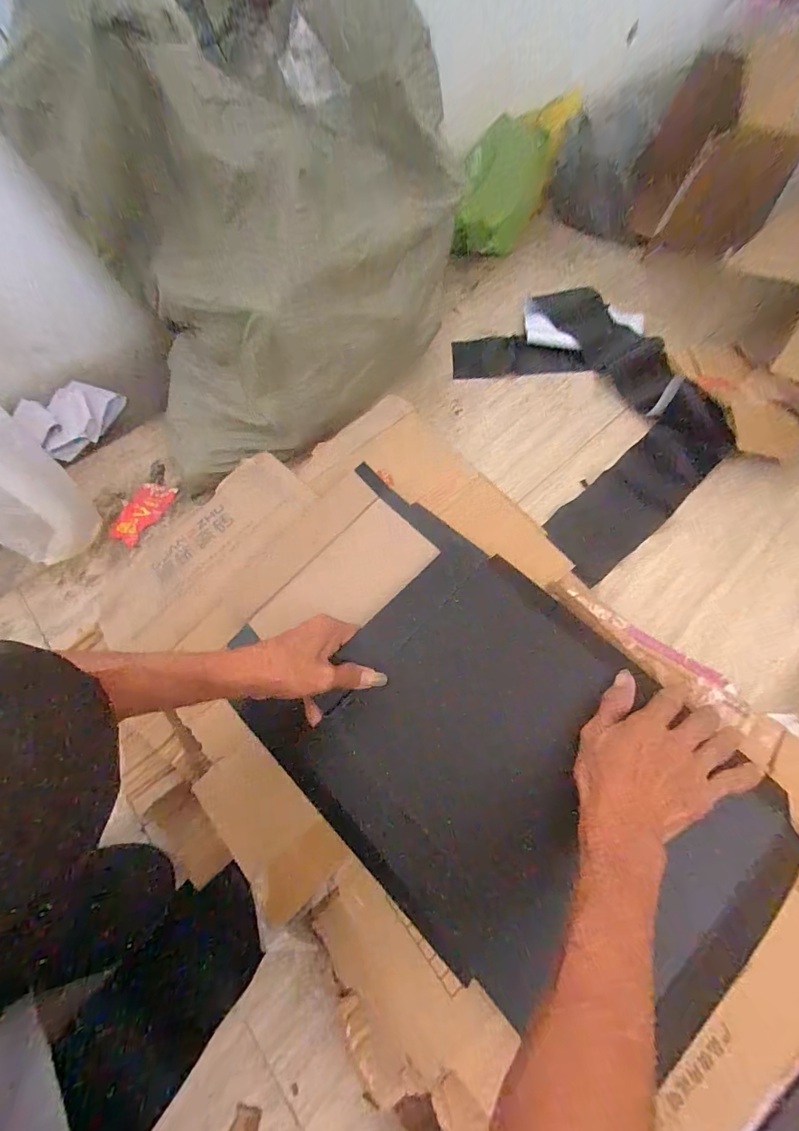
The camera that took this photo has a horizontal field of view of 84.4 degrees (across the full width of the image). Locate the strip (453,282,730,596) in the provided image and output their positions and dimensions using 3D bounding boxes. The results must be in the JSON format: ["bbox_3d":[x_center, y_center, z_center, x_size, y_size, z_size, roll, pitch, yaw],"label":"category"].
[{"bbox_3d":[0.325,-0.278,0.743,0.345,0.061,0.569,-17,62,-6],"label":"strip"}]

